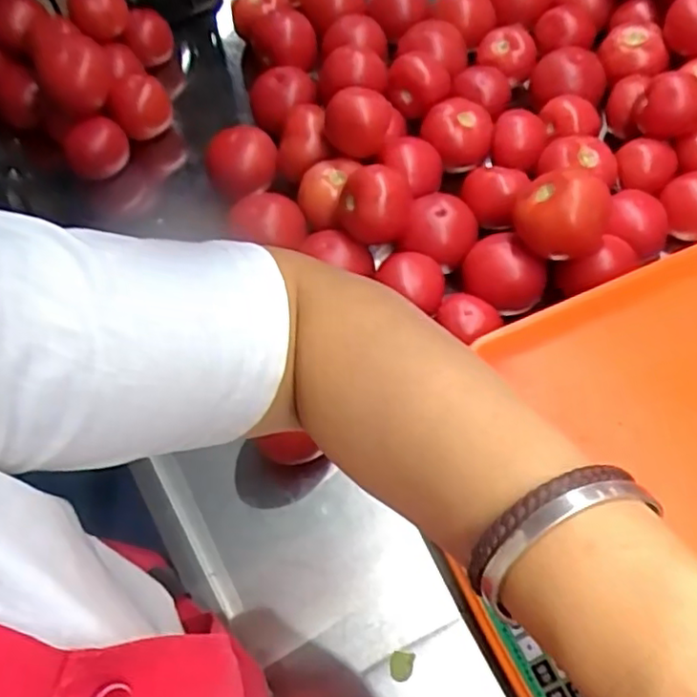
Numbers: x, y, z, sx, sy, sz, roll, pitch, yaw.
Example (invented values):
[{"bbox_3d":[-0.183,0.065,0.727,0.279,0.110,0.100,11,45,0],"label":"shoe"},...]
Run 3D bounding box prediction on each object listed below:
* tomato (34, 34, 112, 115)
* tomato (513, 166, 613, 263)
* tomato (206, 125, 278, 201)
[{"bbox_3d":[-0.285,-0.292,0.661,0.072,0.059,0.058,-25,61,-10],"label":"tomato"},{"bbox_3d":[0.171,-0.113,0.512,0.069,0.069,0.068,-2,59,3],"label":"tomato"},{"bbox_3d":[-0.107,-0.182,0.639,0.073,0.061,0.057,-9,59,-1],"label":"tomato"}]

